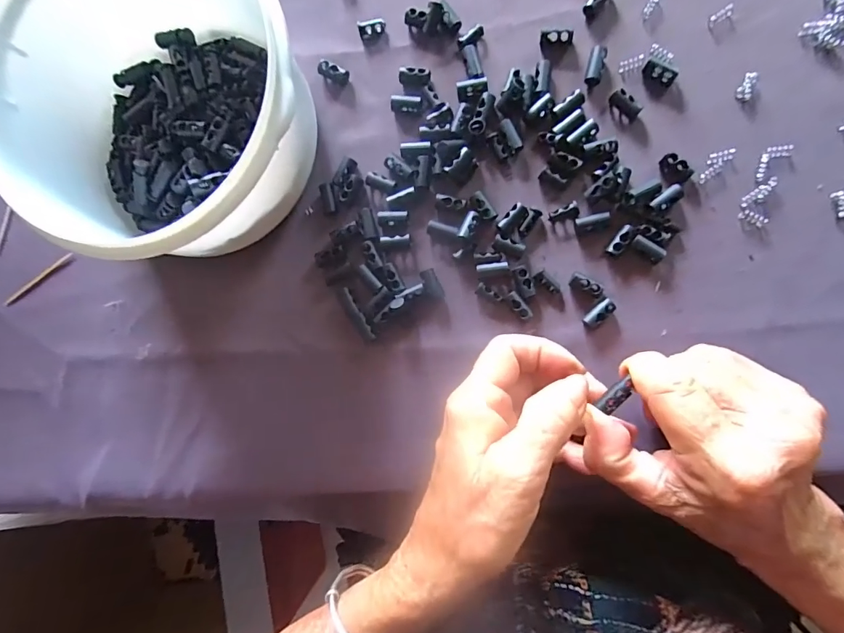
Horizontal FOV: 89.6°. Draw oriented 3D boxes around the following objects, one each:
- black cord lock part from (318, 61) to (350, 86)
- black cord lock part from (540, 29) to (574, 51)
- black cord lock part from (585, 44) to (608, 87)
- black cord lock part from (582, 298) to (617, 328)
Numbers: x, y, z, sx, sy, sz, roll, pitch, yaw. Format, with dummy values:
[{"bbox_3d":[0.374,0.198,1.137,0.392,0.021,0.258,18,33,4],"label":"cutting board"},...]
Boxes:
[{"bbox_3d":[-0.054,-0.149,0.259,0.019,0.007,0.008,22,93,7],"label":"black cord lock part"},{"bbox_3d":[0.078,-0.159,0.243,0.019,0.005,0.009,1,90,8],"label":"black cord lock part"},{"bbox_3d":[0.098,-0.141,0.239,0.009,0.006,0.021,14,91,7],"label":"black cord lock part"},{"bbox_3d":[0.099,-0.002,0.237,0.021,0.007,0.009,-37,85,6],"label":"black cord lock part"}]

